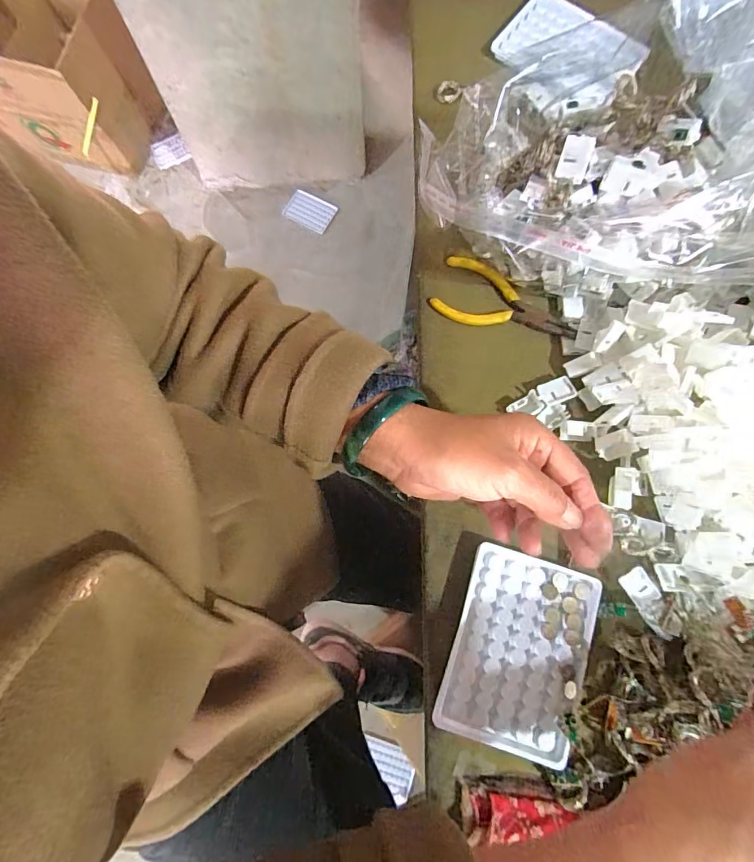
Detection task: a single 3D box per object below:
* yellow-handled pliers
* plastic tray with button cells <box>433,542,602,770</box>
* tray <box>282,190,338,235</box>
[{"bbox_3d":[0.113,-0.108,0.381,0.125,0.008,0.058,25,79,6],"label":"yellow-handled pliers"},{"bbox_3d":[0.103,0.158,0.317,0.092,0.015,0.129,17,79,4],"label":"plastic tray with button cells"},{"bbox_3d":[-0.189,-0.616,1.223,0.132,0.026,0.083,24,100,-5],"label":"tray"}]

